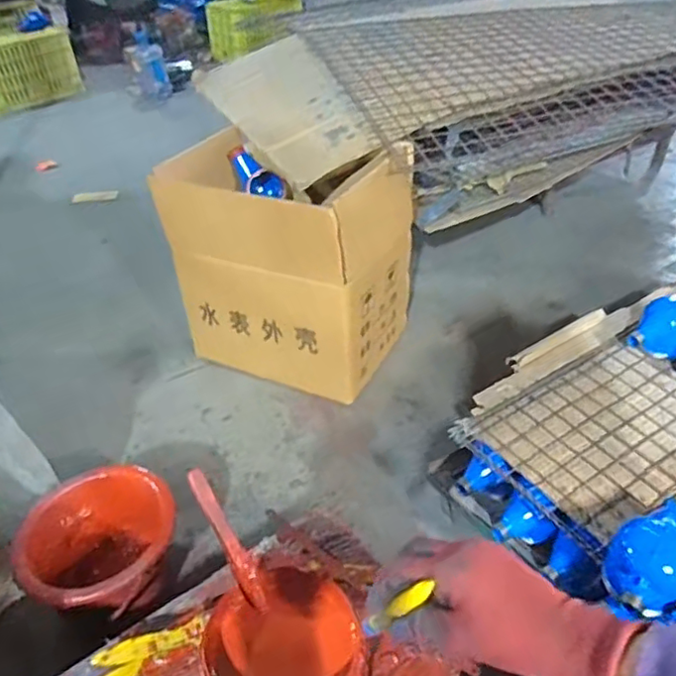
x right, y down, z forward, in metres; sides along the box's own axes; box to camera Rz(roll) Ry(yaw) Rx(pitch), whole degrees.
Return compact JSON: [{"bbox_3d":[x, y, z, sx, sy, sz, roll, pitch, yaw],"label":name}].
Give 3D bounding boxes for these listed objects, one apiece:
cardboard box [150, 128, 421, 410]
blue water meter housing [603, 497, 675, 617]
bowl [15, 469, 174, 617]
[{"bbox_3d":[-0.091,-0.167,1.295,0.417,0.432,0.310,17,41,25],"label":"cardboard box"},{"bbox_3d":[0.352,0.251,0.680,0.084,0.078,0.157,29,48,36],"label":"blue water meter housing"},{"bbox_3d":[-0.348,0.350,0.927,0.216,0.188,0.221,-2,37,2],"label":"bowl"}]

